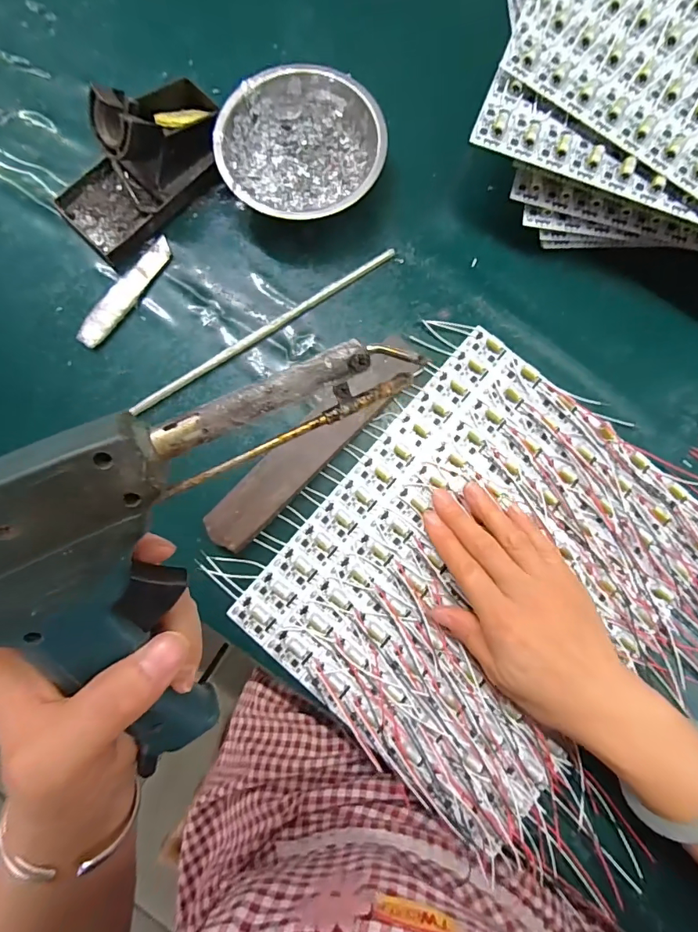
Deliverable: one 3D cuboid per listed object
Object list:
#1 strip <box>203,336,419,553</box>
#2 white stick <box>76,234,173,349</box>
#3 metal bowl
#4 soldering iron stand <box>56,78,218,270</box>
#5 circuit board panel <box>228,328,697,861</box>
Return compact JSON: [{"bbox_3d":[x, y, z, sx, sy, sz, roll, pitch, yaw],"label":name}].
[{"bbox_3d":[-0.023,-0.020,0.328,0.035,0.018,0.201,43,83,5],"label":"strip"},{"bbox_3d":[-0.175,-0.138,0.350,0.023,0.007,0.104,34,83,4],"label":"white stick"},{"bbox_3d":[-0.038,-0.249,0.354,0.128,0.038,0.115,-16,82,-3],"label":"metal bowl"},{"bbox_3d":[-0.160,-0.237,0.337,0.149,0.064,0.079,-44,85,-6],"label":"soldering iron stand"},{"bbox_3d":[0.109,0.084,0.320,0.263,0.009,0.286,42,83,5],"label":"circuit board panel"}]

